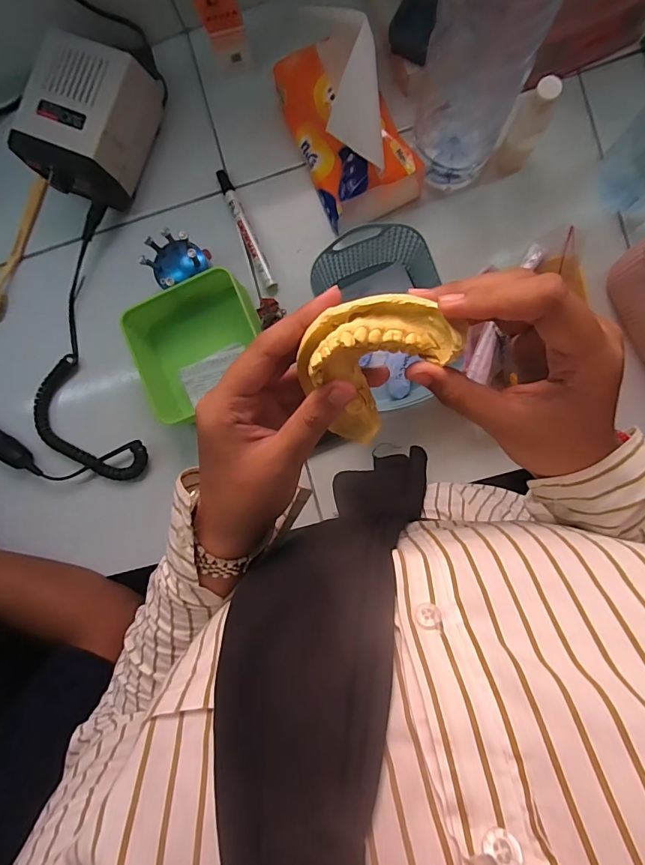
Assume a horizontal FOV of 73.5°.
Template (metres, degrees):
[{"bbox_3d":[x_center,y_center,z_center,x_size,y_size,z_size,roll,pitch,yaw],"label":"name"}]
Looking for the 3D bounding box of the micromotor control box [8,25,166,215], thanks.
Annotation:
[{"bbox_3d":[-0.249,-0.330,0.469,0.096,0.085,0.140,24,94,4],"label":"micromotor control box"}]

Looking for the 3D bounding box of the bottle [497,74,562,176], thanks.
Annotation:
[{"bbox_3d":[0.201,-0.297,0.425,0.031,0.101,0.027,-9,91,6],"label":"bottle"}]

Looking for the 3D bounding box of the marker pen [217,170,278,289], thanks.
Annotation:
[{"bbox_3d":[-0.087,-0.231,0.492,0.015,0.012,0.143,-24,90,6],"label":"marker pen"}]

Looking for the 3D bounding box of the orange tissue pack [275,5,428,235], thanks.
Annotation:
[{"bbox_3d":[0.027,-0.316,0.426,0.100,0.125,0.170,-23,90,6],"label":"orange tissue pack"}]

